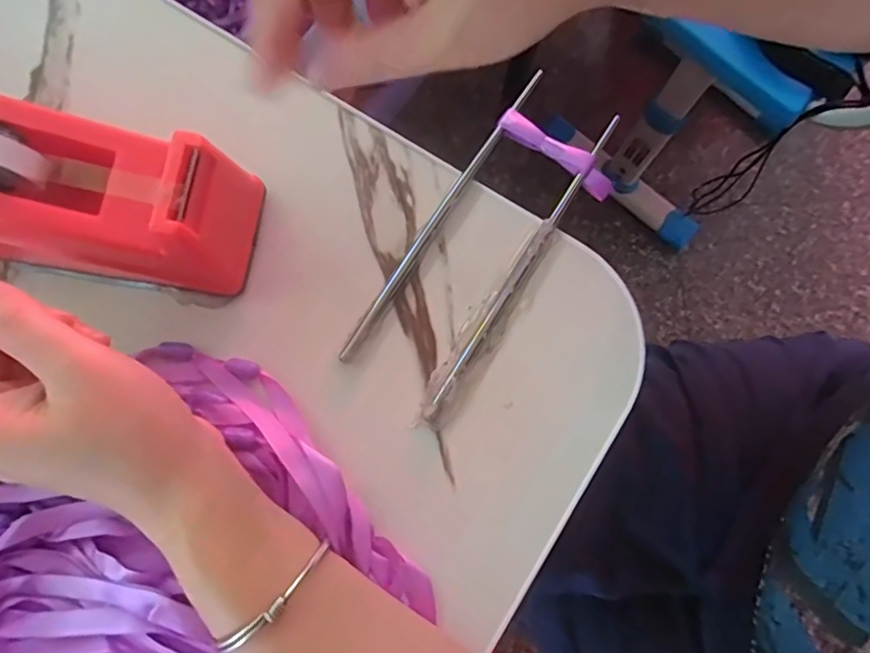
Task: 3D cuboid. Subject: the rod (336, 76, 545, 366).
[{"bbox_3d":[0.005,-0.060,0.295,0.006,0.006,0.181,33,80,5],"label":"rod"}]

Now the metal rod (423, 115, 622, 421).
[{"bbox_3d":[0.046,-0.033,0.289,0.006,0.009,0.183,33,80,5],"label":"metal rod"}]

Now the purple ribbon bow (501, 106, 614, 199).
[{"bbox_3d":[0.064,-0.090,0.302,0.067,0.016,0.011,34,80,5],"label":"purple ribbon bow"}]

